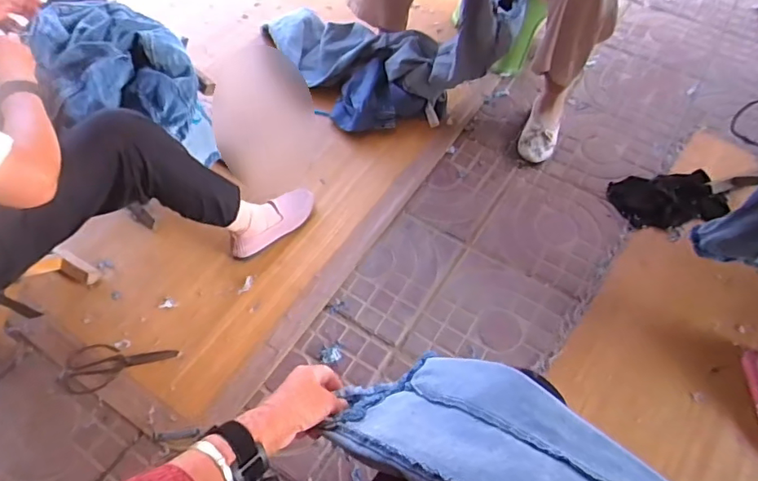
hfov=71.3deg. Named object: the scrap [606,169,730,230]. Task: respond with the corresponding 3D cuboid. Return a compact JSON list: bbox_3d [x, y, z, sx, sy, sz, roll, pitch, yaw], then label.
[{"bbox_3d":[0.668,-0.108,1.213,0.225,0.077,0.161,-8,58,-6],"label":"scrap"}]

